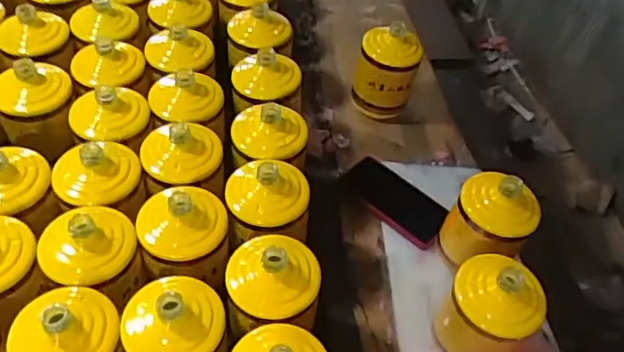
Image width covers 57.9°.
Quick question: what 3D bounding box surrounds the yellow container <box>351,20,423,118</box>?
[{"bbox_3d":[0.122,-0.169,0.943,0.104,0.151,0.088,17,47,2],"label":"yellow container"}]

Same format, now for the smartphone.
[{"bbox_3d":[0.124,0.035,0.840,0.163,0.016,0.086,34,55,24],"label":"smartphone"}]

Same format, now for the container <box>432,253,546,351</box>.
[{"bbox_3d":[0.197,0.166,0.647,0.103,0.158,0.087,29,49,12],"label":"container"}]

